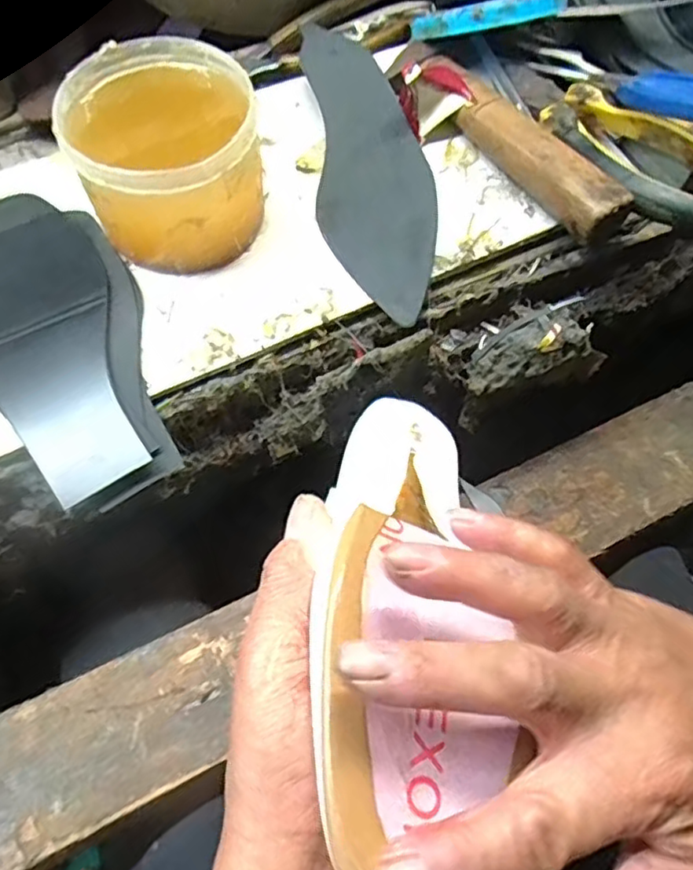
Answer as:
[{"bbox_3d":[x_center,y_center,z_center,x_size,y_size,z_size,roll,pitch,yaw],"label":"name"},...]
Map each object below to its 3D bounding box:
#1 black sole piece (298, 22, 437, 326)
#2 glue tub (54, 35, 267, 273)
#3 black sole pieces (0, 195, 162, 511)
[{"bbox_3d":[0.016,-0.177,0.401,0.072,0.024,0.231,-5,67,-4],"label":"black sole piece"},{"bbox_3d":[-0.101,-0.158,0.360,0.103,0.076,0.109,-6,67,-4],"label":"glue tub"},{"bbox_3d":[-0.163,-0.061,0.350,0.098,0.015,0.199,-32,71,-14],"label":"black sole pieces"}]

